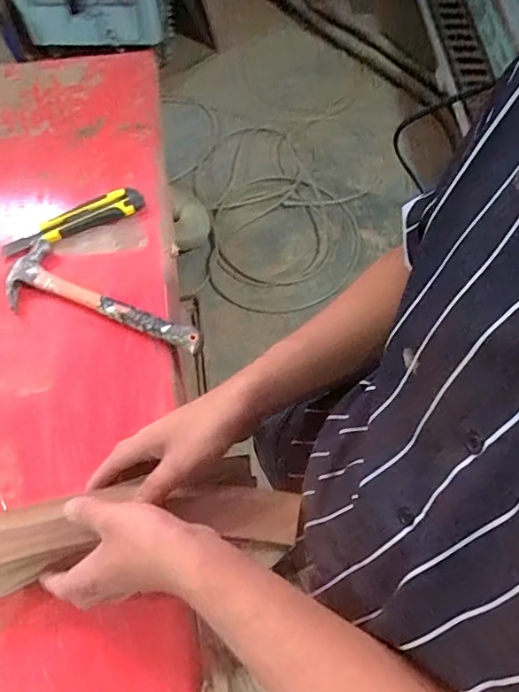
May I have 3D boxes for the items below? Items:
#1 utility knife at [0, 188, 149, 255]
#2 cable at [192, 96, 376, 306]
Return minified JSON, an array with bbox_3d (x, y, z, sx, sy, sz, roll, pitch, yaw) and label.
[{"bbox_3d":[-0.250,-0.169,0.684,0.189,0.029,0.036,-23,68,-12],"label":"utility knife"},{"bbox_3d":[0.096,-0.556,1.915,0.642,0.037,0.913,-8,65,-5],"label":"cable"}]

